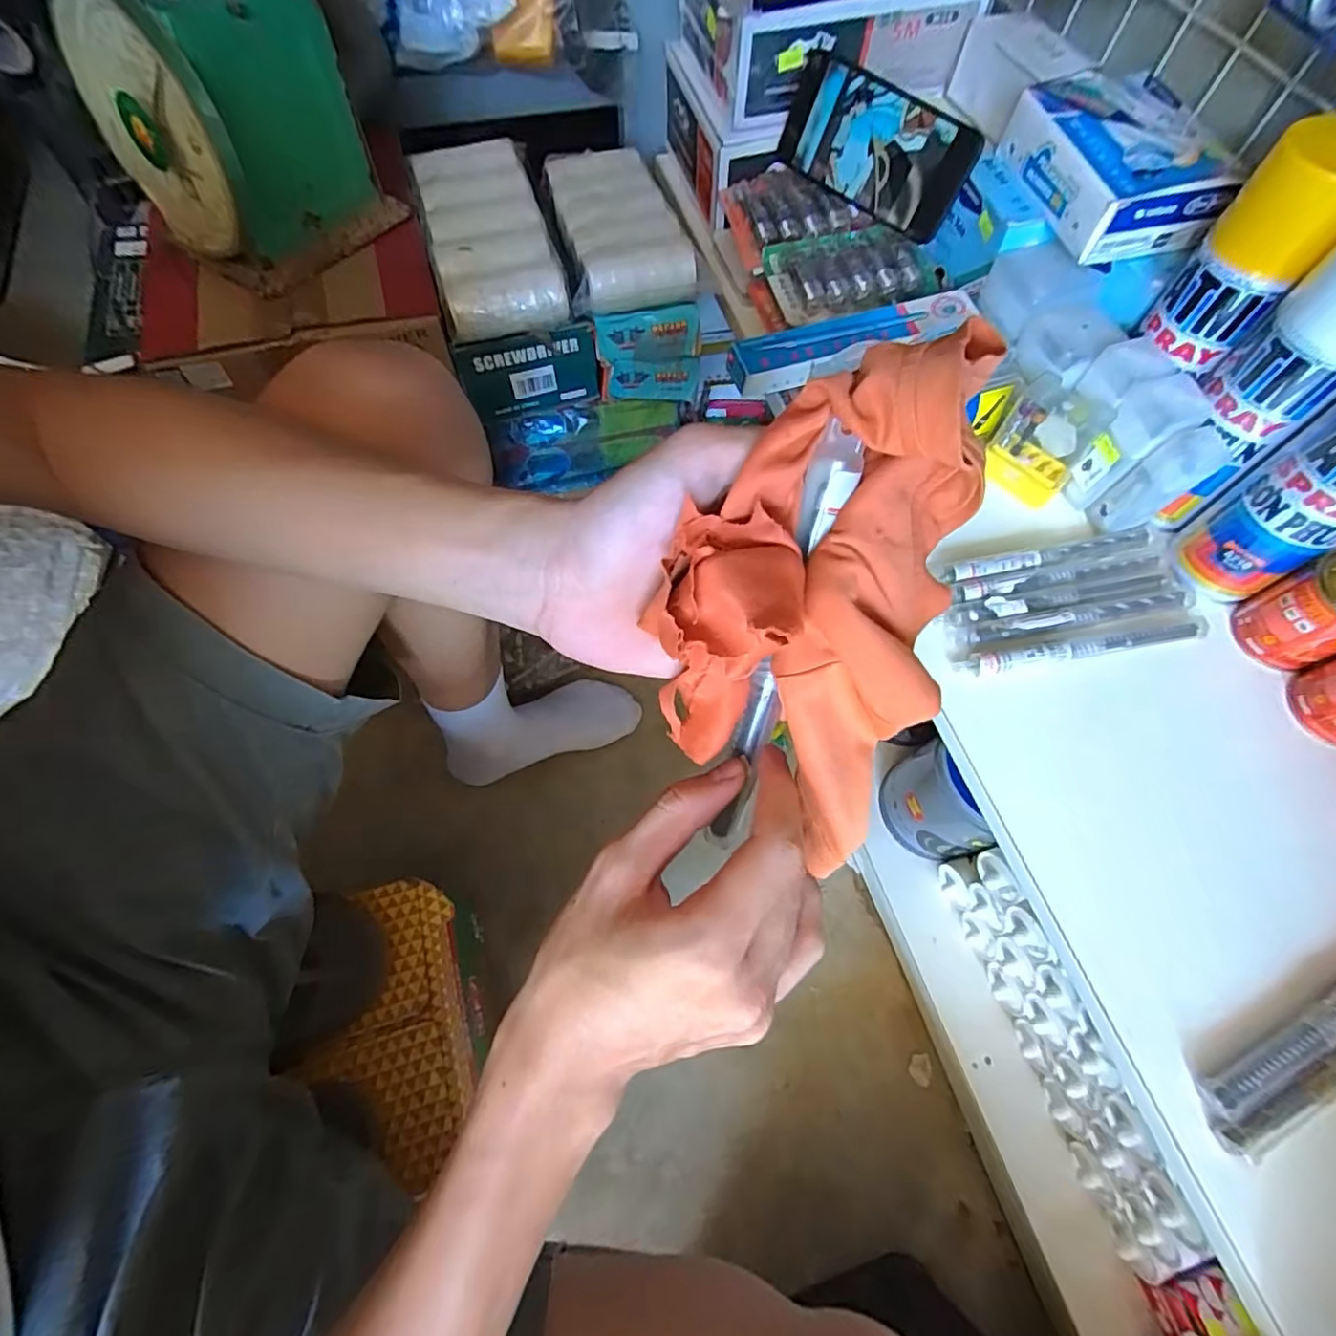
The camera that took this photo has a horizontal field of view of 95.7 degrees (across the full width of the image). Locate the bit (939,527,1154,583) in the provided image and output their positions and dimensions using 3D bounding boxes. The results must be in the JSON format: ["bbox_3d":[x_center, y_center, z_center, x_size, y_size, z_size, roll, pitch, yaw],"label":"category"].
[{"bbox_3d":[0.282,-0.082,0.448,0.163,0.015,0.017,-10,66,-8],"label":"bit"}]

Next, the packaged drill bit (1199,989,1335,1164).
[{"bbox_3d":[0.354,0.199,0.319,0.164,0.020,0.038,-23,68,-14],"label":"packaged drill bit"}]

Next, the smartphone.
[{"bbox_3d":[0.171,-0.431,0.503,0.165,0.076,0.015,39,50,11],"label":"smartphone"}]

